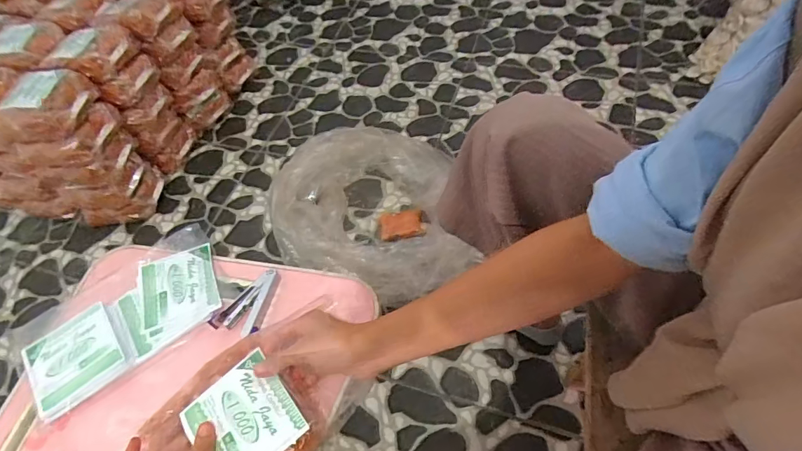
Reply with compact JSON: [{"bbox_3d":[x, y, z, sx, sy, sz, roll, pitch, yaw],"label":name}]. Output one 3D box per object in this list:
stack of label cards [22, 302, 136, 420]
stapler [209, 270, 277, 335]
[{"bbox_3d":[-0.363,0.148,0.479,0.097,0.017,0.096,-37,60,-17],"label":"stack of label cards"},{"bbox_3d":[-0.185,0.085,0.507,0.055,0.019,0.079,7,58,12],"label":"stapler"}]

